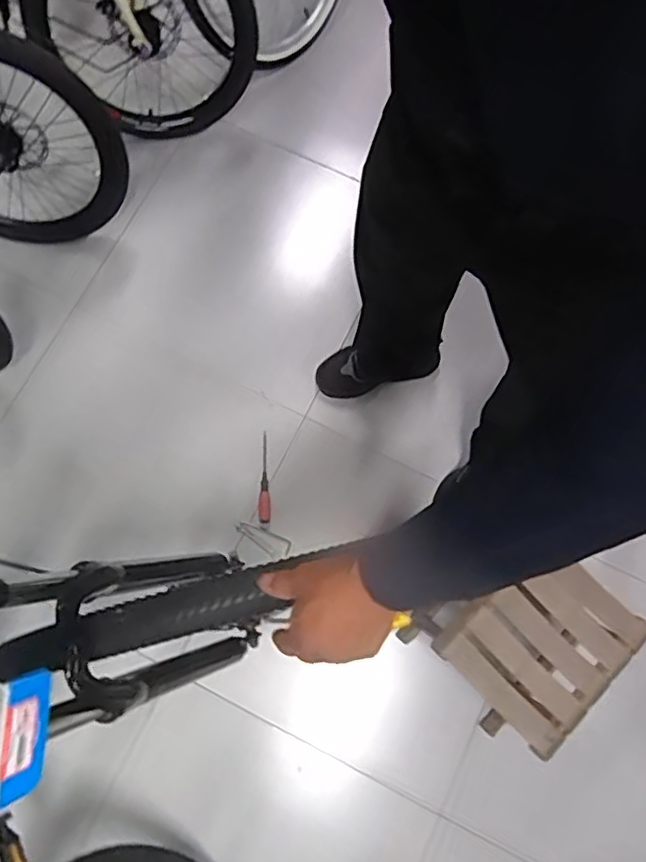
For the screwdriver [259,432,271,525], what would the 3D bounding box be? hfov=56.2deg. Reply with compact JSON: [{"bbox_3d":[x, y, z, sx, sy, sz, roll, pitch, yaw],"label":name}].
[{"bbox_3d":[-0.129,0.103,1.331,0.024,0.020,0.197,-1,74,-2],"label":"screwdriver"}]

